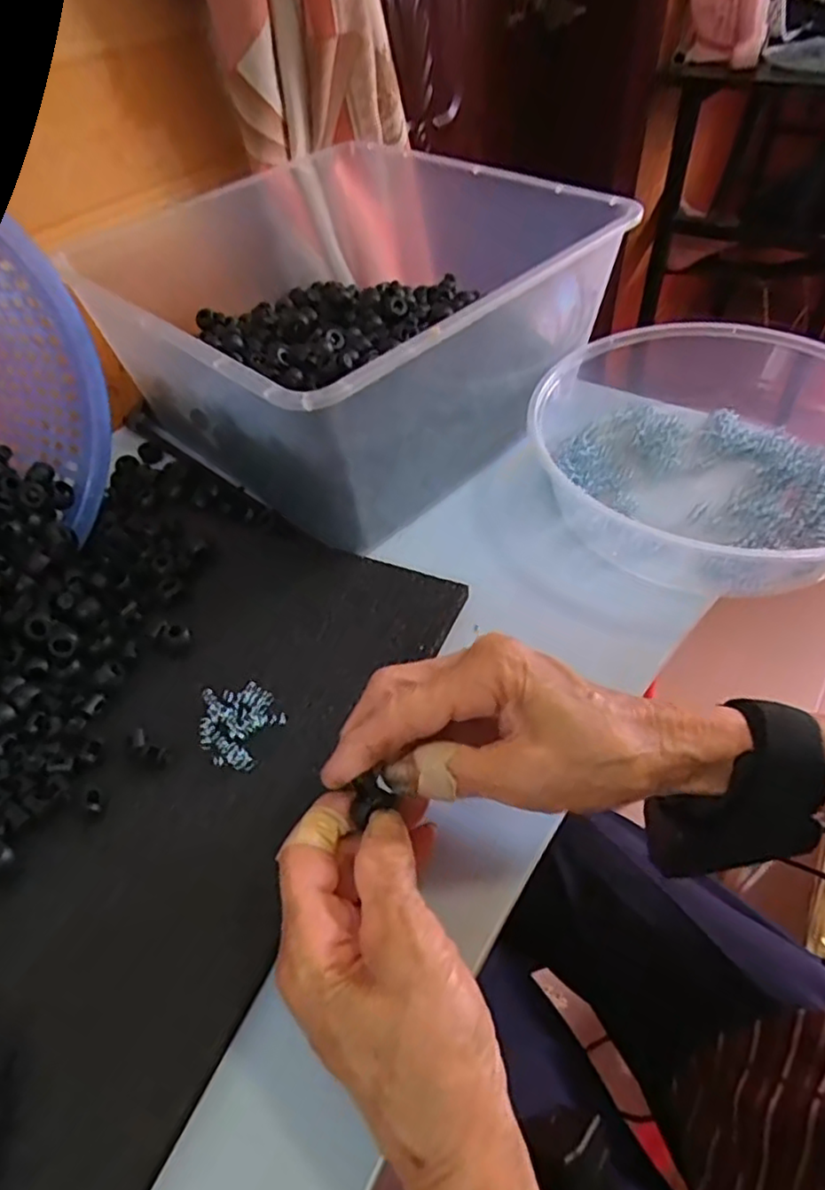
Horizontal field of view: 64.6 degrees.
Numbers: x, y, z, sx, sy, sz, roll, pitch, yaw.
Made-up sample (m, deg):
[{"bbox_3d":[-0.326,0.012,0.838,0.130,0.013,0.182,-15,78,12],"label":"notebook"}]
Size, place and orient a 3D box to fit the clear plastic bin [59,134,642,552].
[{"bbox_3d":[-0.043,-0.204,0.490,0.314,0.144,0.304,-38,55,-26],"label":"clear plastic bin"}]

